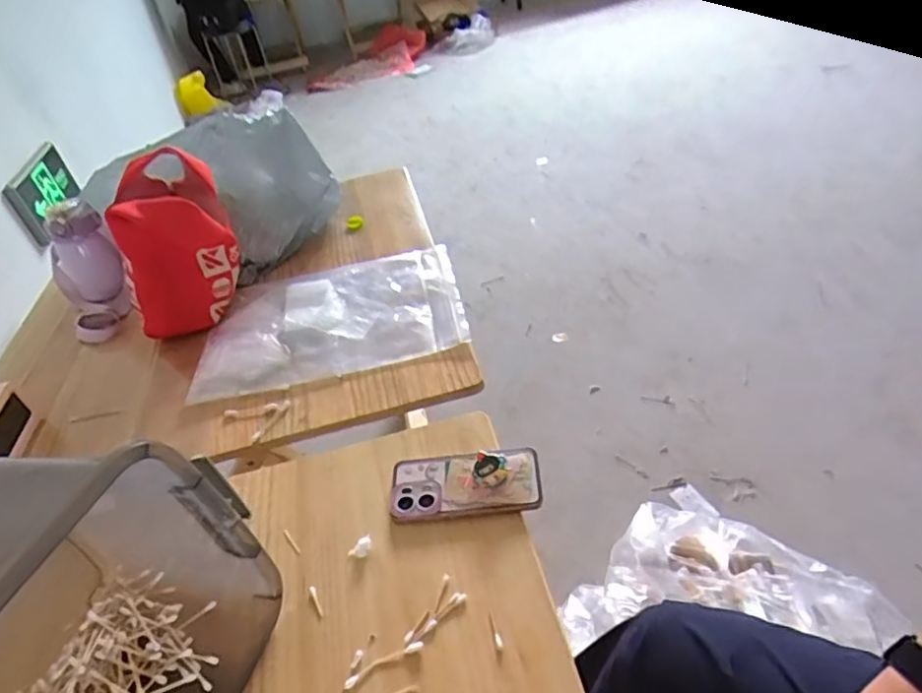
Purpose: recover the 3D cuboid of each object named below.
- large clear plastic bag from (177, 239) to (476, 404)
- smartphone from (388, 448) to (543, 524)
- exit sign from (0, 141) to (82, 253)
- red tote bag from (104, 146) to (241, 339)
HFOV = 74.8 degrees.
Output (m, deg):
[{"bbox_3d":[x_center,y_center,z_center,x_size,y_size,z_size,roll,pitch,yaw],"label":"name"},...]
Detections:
[{"bbox_3d":[-0.208,-0.058,0.966,0.408,0.031,0.311,-13,40,-1],"label":"large clear plastic bag"},{"bbox_3d":[0.003,0.149,0.660,0.163,0.020,0.080,-8,46,9],"label":"smartphone"},{"bbox_3d":[-1.061,-0.398,1.537,0.038,0.142,0.404,-18,40,-7],"label":"exit sign"},{"bbox_3d":[-0.473,-0.176,1.006,0.177,0.223,0.218,-20,40,-9],"label":"red tote bag"}]

